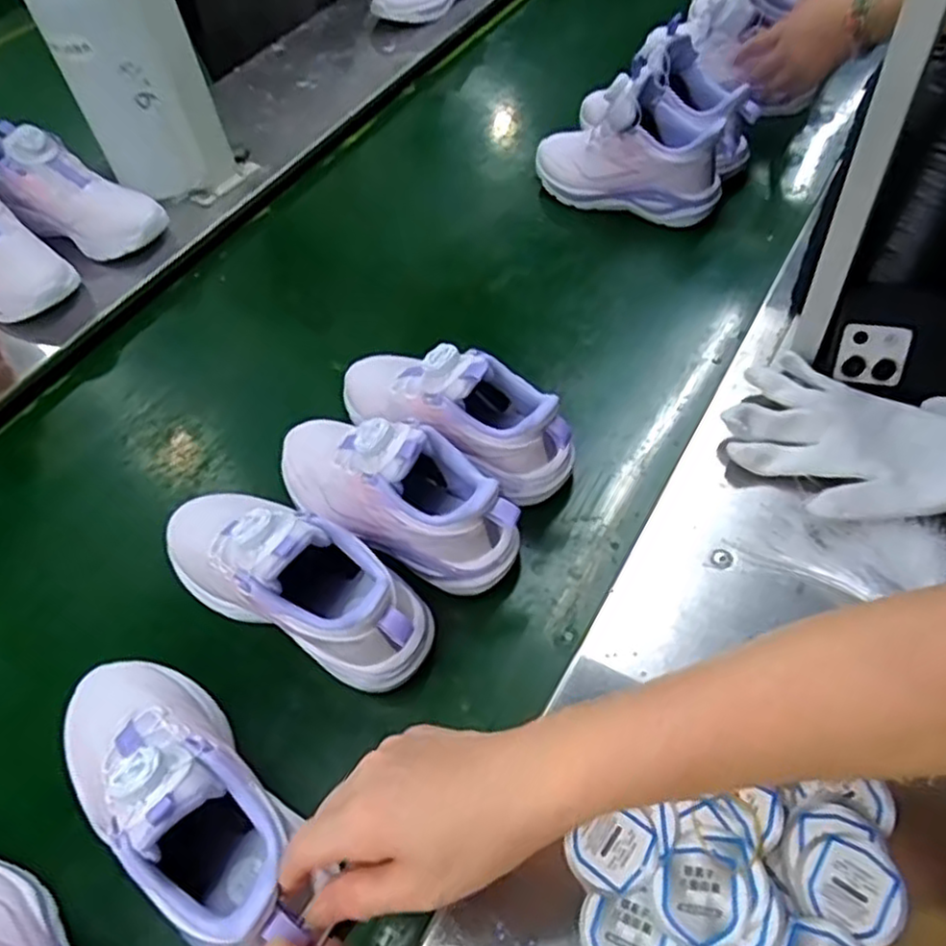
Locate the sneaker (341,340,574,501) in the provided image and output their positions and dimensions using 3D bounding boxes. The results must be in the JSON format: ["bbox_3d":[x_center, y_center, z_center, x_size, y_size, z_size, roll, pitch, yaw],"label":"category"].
[{"bbox_3d":[-0.022,-0.053,0.558,0.216,0.105,0.073,22,59,22],"label":"sneaker"}]

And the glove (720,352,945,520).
[{"bbox_3d":[0.284,-0.012,0.495,0.207,0.034,0.132,26,60,27],"label":"glove"}]

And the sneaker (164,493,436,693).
[{"bbox_3d":[-0.125,0.065,0.478,0.212,0.112,0.077,25,60,23],"label":"sneaker"}]

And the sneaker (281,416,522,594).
[{"bbox_3d":[-0.064,0.009,0.517,0.203,0.107,0.069,24,59,22],"label":"sneaker"}]

